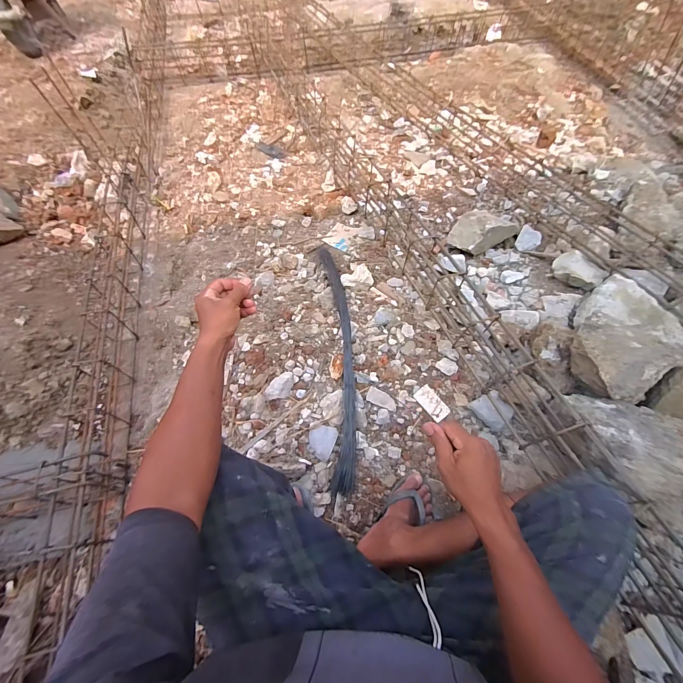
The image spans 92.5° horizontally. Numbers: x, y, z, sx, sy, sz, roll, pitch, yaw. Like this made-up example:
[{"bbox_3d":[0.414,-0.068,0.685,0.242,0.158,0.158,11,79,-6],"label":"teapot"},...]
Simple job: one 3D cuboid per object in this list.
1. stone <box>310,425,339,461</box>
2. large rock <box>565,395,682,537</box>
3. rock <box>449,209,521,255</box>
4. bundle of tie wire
[{"bbox_3d":[-0.052,0.261,0.858,0.070,0.012,0.080,15,62,9],"label":"stone"},{"bbox_3d":[0.585,0.205,0.669,0.216,0.163,0.201,29,65,16],"label":"large rock"},{"bbox_3d":[0.524,-0.415,1.212,0.226,0.126,0.148,-25,63,-12],"label":"rock"},{"bbox_3d":[-0.012,-0.006,0.983,0.079,0.090,0.832,-4,61,-1],"label":"bundle of tie wire"}]

